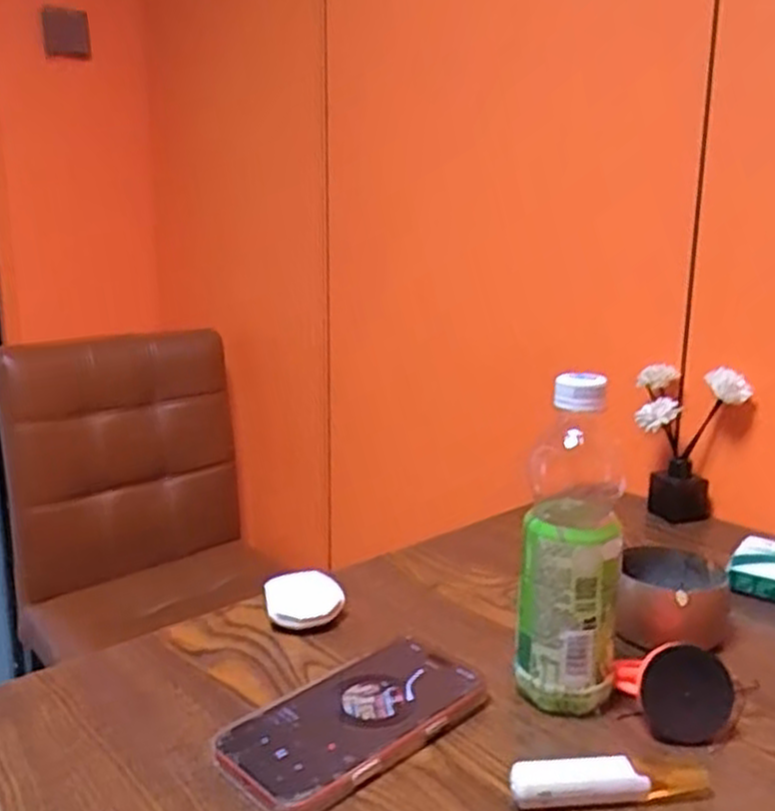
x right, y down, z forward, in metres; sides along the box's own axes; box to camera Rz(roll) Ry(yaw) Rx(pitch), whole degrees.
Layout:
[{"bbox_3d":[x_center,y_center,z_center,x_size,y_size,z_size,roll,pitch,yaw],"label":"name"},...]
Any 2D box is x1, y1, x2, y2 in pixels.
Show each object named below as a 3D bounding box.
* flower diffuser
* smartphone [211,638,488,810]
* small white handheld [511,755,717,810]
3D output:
[{"bbox_3d":[0.317,0.038,0.833,0.106,0.157,0.061,3,16,20],"label":"flower diffuser"},{"bbox_3d":[-0.019,0.188,0.471,0.080,0.016,0.163,13,18,43],"label":"smartphone"},{"bbox_3d":[0.118,0.198,0.416,0.106,0.019,0.015,-1,13,-7],"label":"small white handheld"}]

